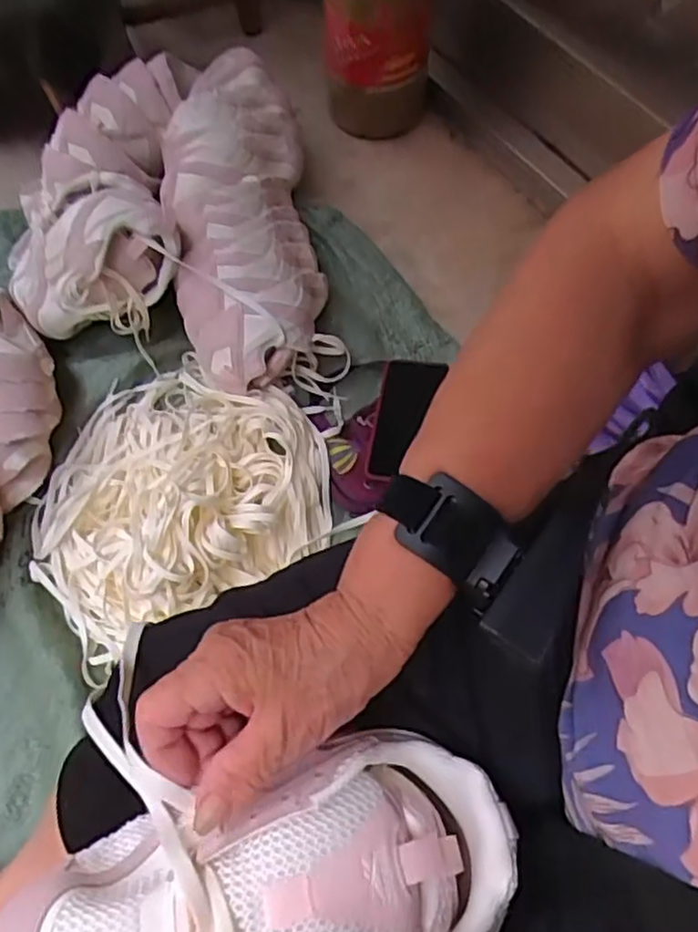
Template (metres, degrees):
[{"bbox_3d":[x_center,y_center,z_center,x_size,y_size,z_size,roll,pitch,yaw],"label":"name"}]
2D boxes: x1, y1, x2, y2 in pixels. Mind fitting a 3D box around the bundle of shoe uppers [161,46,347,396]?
[{"bbox_3d":[-0.138,-0.322,0.933,0.191,0.131,0.516,-8,61,-8],"label":"bundle of shoe uppers"}]

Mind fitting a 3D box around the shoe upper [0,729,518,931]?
[{"bbox_3d":[-0.038,0.185,0.305,0.219,0.057,0.098,-12,62,-9],"label":"shoe upper"}]

